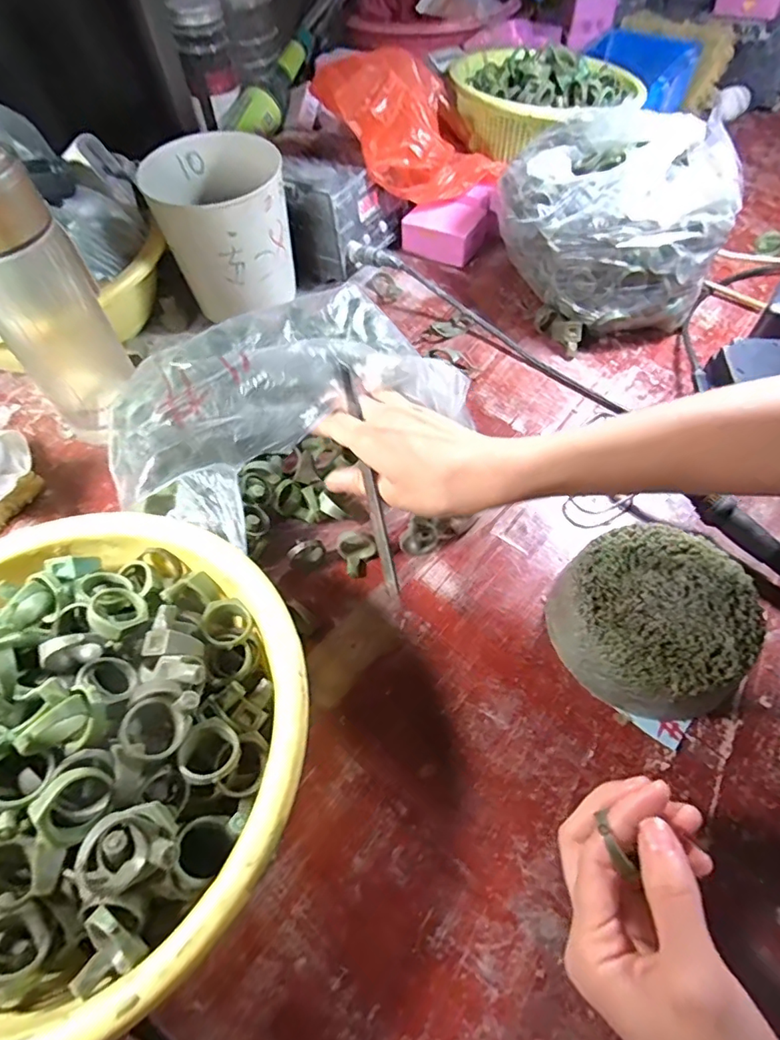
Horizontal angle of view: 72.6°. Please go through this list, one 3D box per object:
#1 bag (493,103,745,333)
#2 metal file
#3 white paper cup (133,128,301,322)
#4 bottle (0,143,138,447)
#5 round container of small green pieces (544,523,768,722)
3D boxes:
[{"bbox_3d":[0.195,-0.260,0.466,0.188,0.123,0.170,13,60,11],"label":"bag"},{"bbox_3d":[-0.014,-0.030,0.333,0.007,0.004,0.158,-11,70,-4],"label":"metal file"},{"bbox_3d":[-0.146,-0.260,0.480,0.106,0.107,0.115,-1,58,2],"label":"white paper cup"},{"bbox_3d":[-0.234,-0.143,0.367,0.068,0.190,0.061,-27,61,-13],"label":"bottle"},{"bbox_3d":[0.154,0.058,0.312,0.104,0.045,0.105,-1,58,2],"label":"round container of small green pieces"}]

